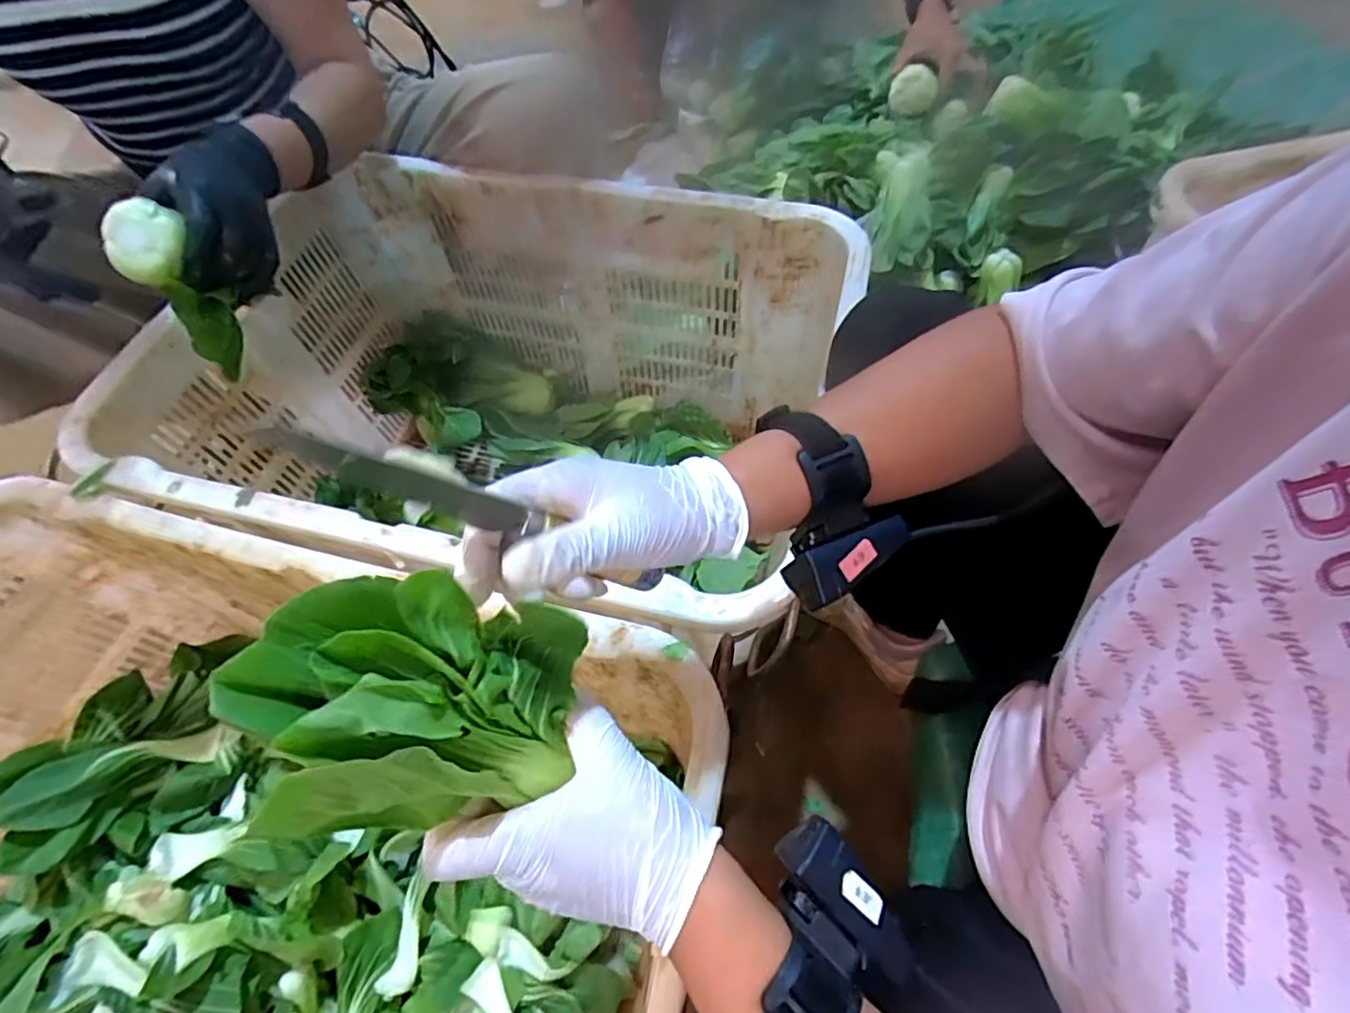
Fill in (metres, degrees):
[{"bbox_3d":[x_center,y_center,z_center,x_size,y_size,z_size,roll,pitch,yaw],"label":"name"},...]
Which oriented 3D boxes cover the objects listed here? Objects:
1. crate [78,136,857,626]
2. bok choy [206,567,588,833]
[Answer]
[{"bbox_3d":[-0.178,-0.090,0.704,0.631,0.334,0.447,11,61,10],"label":"crate"},{"bbox_3d":[-0.113,0.085,0.266,0.075,0.135,0.094,-12,61,43],"label":"bok choy"}]

